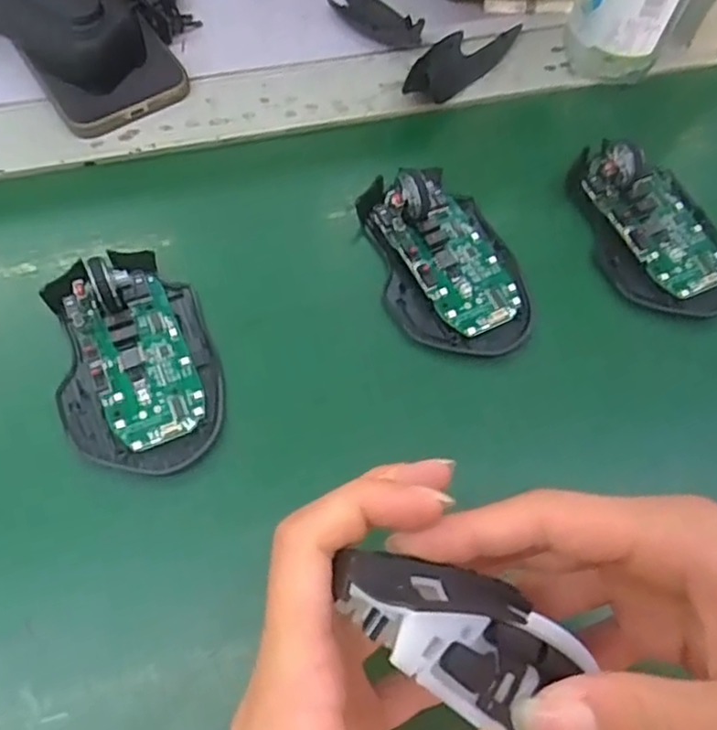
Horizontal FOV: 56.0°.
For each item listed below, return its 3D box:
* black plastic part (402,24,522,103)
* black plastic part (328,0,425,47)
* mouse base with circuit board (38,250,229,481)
[{"bbox_3d":[0.063,-0.194,0.422,0.032,0.015,0.095,42,70,15],"label":"black plastic part"},{"bbox_3d":[0.004,-0.238,0.440,0.030,0.016,0.099,-35,72,-17],"label":"black plastic part"},{"bbox_3d":[-0.107,-0.006,0.320,0.073,0.033,0.112,-13,67,-9],"label":"mouse base with circuit board"}]

